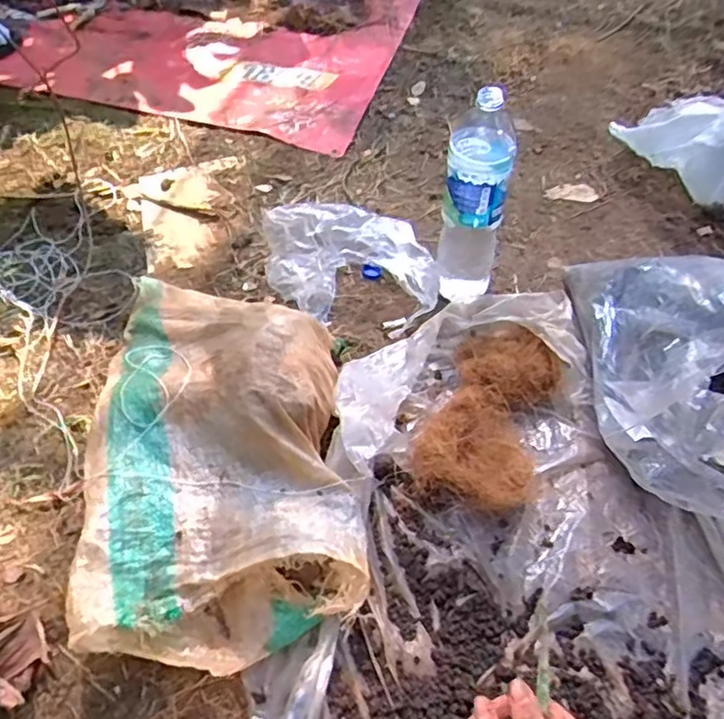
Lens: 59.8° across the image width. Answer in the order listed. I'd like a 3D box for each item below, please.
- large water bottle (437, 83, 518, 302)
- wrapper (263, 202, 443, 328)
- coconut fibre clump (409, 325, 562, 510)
[{"bbox_3d":[0.155,-0.219,0.865,0.091,0.317,0.101,11,53,5],"label":"large water bottle"},{"bbox_3d":[-0.015,-0.140,0.918,0.248,0.103,0.155,1,53,-2],"label":"wrapper"},{"bbox_3d":[0.163,0.053,0.785,0.138,0.084,0.289,19,54,12],"label":"coconut fibre clump"}]

